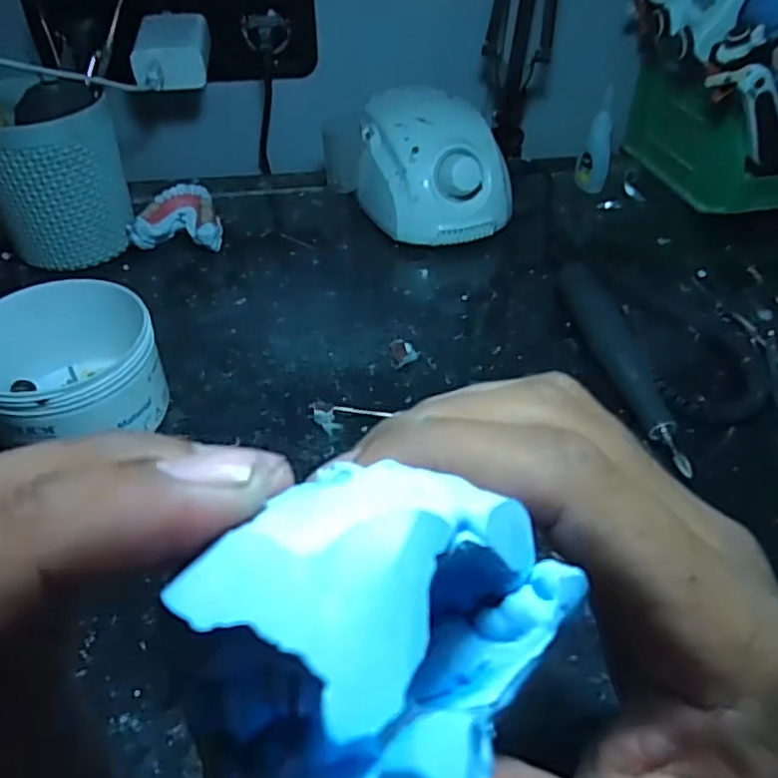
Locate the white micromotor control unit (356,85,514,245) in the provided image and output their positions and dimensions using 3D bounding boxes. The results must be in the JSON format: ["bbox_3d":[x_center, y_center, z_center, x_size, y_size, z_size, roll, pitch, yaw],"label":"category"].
[{"bbox_3d":[0.033,-0.178,0.516,0.109,0.083,0.127,-6,44,-7],"label":"white micromotor control unit"}]

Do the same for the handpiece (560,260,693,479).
[{"bbox_3d":[0.139,-0.018,0.390,0.028,0.026,0.170,-3,44,-4],"label":"handpiece"}]

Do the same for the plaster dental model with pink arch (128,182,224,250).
[{"bbox_3d":[-0.159,-0.128,0.493,0.064,0.036,0.050,0,43,0],"label":"plaster dental model with pink arch"}]

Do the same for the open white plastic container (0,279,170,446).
[{"bbox_3d":[-0.172,-0.009,0.347,0.089,0.064,0.096,-24,49,-24],"label":"open white plastic container"}]

